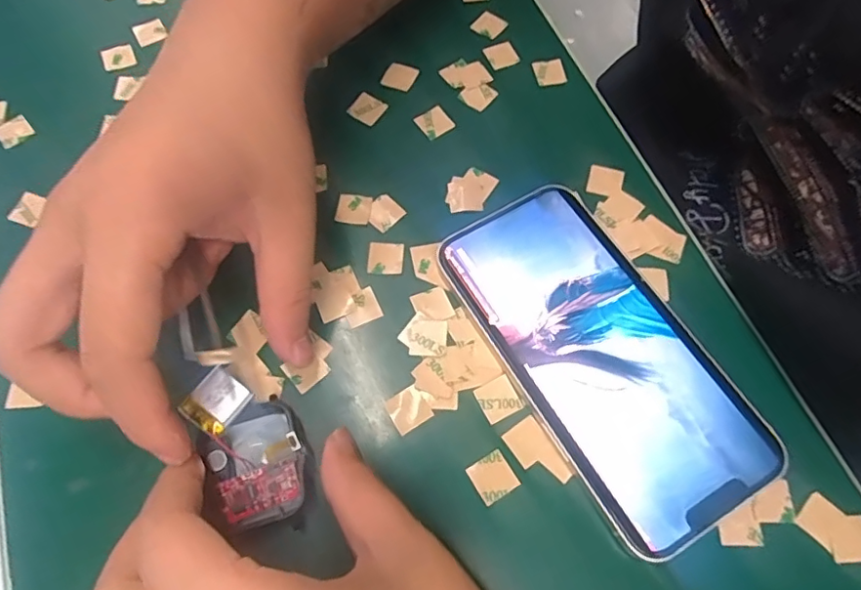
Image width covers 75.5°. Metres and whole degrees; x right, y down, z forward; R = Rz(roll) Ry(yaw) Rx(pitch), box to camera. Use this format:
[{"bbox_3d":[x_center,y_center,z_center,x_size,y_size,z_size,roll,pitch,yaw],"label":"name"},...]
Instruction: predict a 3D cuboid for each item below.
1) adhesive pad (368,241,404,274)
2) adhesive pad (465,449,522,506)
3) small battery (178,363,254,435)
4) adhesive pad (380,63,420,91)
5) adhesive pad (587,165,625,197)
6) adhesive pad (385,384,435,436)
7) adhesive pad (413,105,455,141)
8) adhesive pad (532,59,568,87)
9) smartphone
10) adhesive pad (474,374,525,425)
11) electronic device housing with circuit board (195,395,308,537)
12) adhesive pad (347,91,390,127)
[{"bbox_3d":[-0.020,-0.017,0.244,0.015,0.004,0.015,2,66,1],"label":"adhesive pad"},{"bbox_3d":[0.023,0.067,0.207,0.015,0.004,0.015,-30,69,-12],"label":"adhesive pad"},{"bbox_3d":[-0.078,0.038,0.205,0.019,0.004,0.023,30,70,13],"label":"small battery"},{"bbox_3d":[-0.016,-0.112,0.284,0.015,0.004,0.014,23,68,10],"label":"adhesive pad"},{"bbox_3d":[0.082,-0.054,0.259,0.015,0.004,0.015,15,67,7],"label":"adhesive pad"},{"bbox_3d":[-0.009,0.044,0.217,0.015,0.004,0.015,-30,69,-12],"label":"adhesive pad"},{"bbox_3d":[0.002,-0.085,0.274,0.015,0.004,0.015,-35,74,-7],"label":"adhesive pad"},{"bbox_3d":[0.061,-0.115,0.287,0.015,0.004,0.015,-12,73,3],"label":"adhesive pad"},{"bbox_3d":[0.066,0.021,0.223,0.071,0.008,0.143,-28,69,-11],"label":"smartphone"},{"bbox_3d":[0.027,0.041,0.219,0.015,0.004,0.015,-25,69,-10],"label":"adhesive pad"},{"bbox_3d":[-0.064,0.062,0.204,0.037,0.012,0.042,-20,68,-8],"label":"electronic device housing with circuit board"},{"bbox_3d":[-0.032,-0.093,0.277,0.015,0.004,0.016,31,70,13],"label":"adhesive pad"}]

